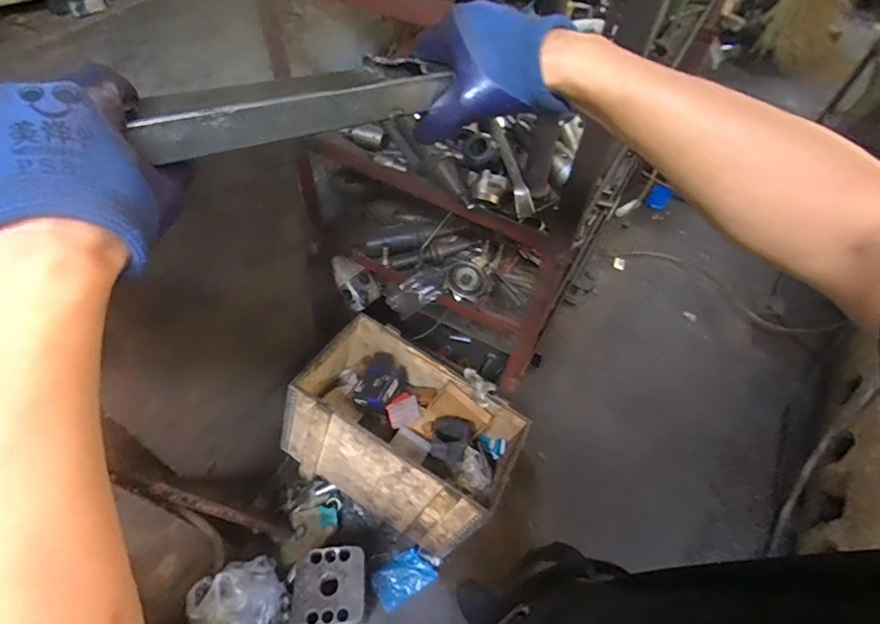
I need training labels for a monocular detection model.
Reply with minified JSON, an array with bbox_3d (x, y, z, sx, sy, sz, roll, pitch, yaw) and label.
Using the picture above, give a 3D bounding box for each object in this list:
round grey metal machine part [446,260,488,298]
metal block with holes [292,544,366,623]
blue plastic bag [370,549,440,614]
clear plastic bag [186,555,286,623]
[{"bbox_3d":[0.058,-0.072,1.001,0.082,0.086,0.018,-10,29,19],"label":"round grey metal machine part"},{"bbox_3d":[-0.269,0.701,1.169,0.169,0.162,0.179,-2,55,-6],"label":"metal block with holes"},{"bbox_3d":[-0.099,0.722,1.271,0.157,0.019,0.100,-27,61,-21],"label":"blue plastic bag"},{"bbox_3d":[-0.490,0.708,1.143,0.202,0.152,0.172,-38,65,-26],"label":"clear plastic bag"}]

